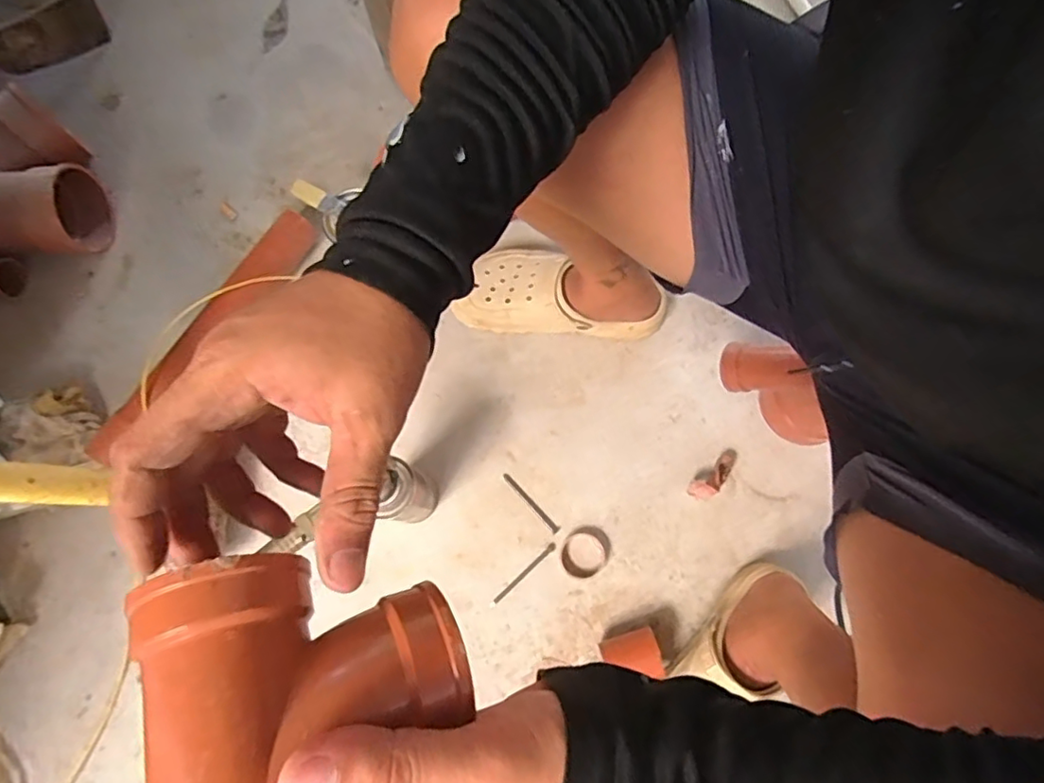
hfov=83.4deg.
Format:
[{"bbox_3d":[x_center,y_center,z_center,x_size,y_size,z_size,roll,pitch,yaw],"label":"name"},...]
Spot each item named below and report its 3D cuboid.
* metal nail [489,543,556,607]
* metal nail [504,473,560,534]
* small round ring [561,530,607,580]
[{"bbox_3d":[0.001,0.233,0.745,0.109,0.004,0.009,-42,79,-10],"label":"metal nail"},{"bbox_3d":[0.012,0.146,0.770,0.010,0.004,0.100,-41,78,-10],"label":"metal nail"},{"bbox_3d":[0.077,0.207,0.742,0.057,0.012,0.056,0,75,0],"label":"small round ring"}]

